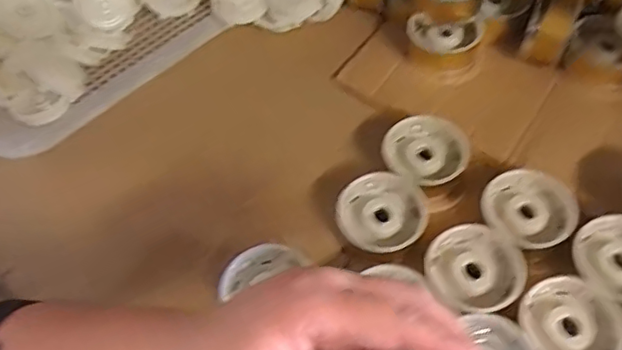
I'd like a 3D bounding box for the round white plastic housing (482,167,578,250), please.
[{"bbox_3d":[0.170,0.027,0.458,0.075,0.027,0.065,-40,64,-21],"label":"round white plastic housing"}]

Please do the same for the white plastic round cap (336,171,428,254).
[{"bbox_3d":[0.055,0.035,0.463,0.067,0.035,0.063,-1,57,2],"label":"white plastic round cap"}]

